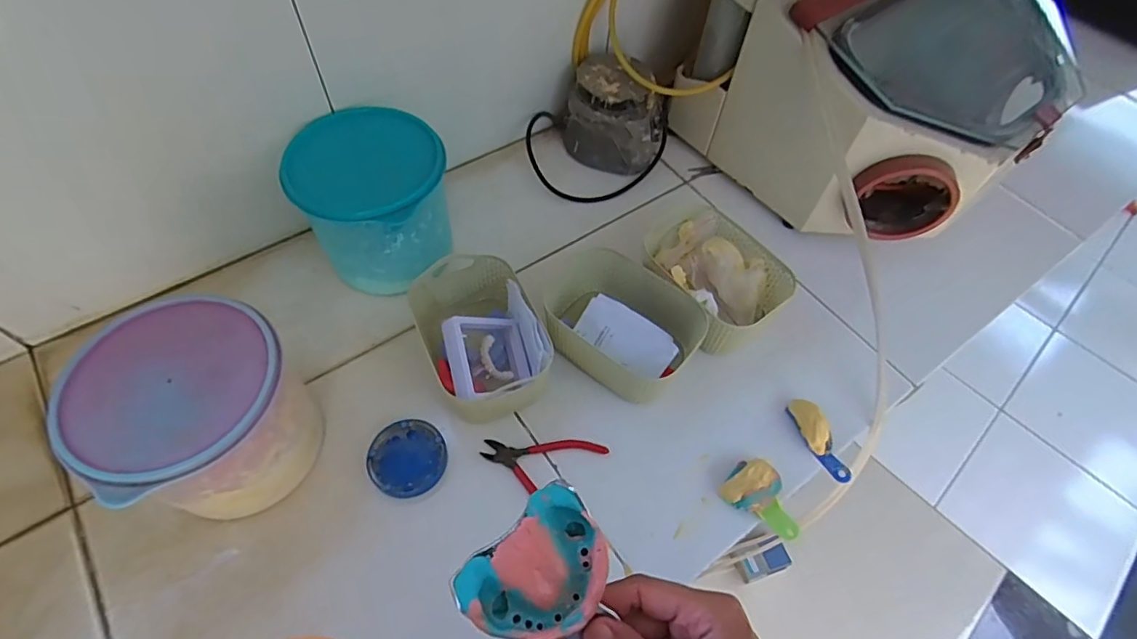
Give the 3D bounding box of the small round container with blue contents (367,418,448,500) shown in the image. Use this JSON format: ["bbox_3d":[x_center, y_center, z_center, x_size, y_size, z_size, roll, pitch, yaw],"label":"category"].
[{"bbox_3d":[-0.165,0.142,0.577,0.076,0.014,0.074,1,57,-2],"label":"small round container with blue contents"}]

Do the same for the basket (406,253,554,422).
[{"bbox_3d":[-0.096,0.020,0.611,0.116,0.088,0.187,-20,61,-15],"label":"basket"}]

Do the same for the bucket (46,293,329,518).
[{"bbox_3d":[-0.322,0.091,0.513,0.149,0.157,0.158,1,57,-2],"label":"bucket"}]

